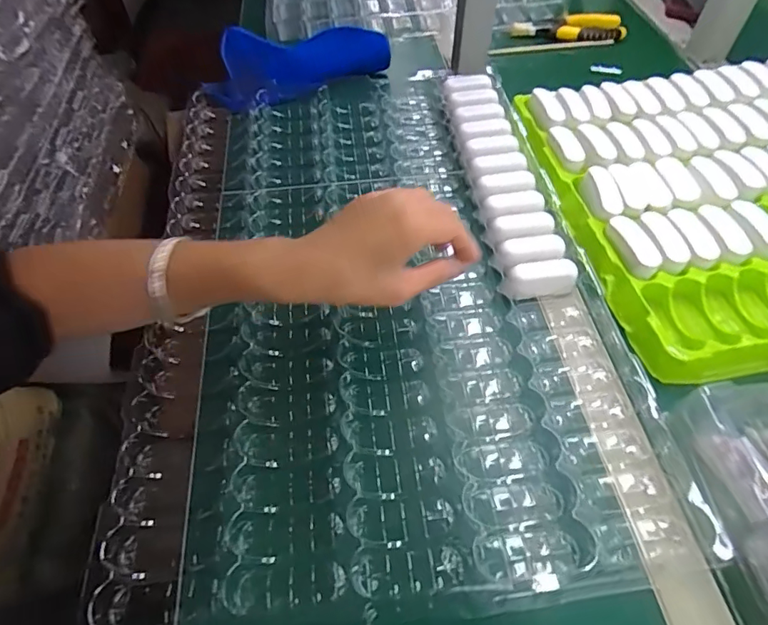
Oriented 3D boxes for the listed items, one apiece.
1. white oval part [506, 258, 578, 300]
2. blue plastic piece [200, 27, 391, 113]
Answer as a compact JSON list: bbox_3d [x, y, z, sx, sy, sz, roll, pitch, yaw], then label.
[{"bbox_3d":[0.142,-0.030,0.437,0.064,0.024,0.024,-9,54,-6],"label":"white oval part"},{"bbox_3d":[-0.123,-0.349,0.657,0.242,0.029,0.165,-21,56,-14],"label":"blue plastic piece"}]

